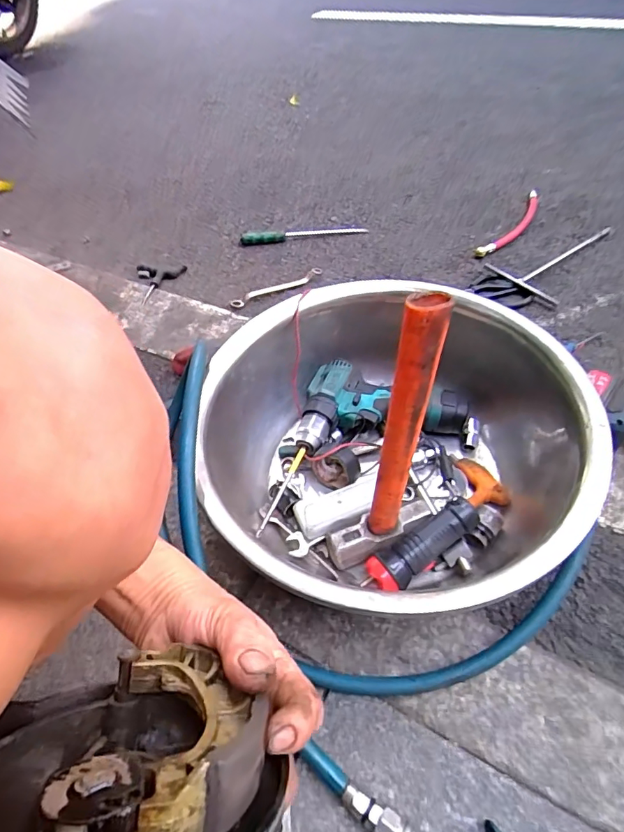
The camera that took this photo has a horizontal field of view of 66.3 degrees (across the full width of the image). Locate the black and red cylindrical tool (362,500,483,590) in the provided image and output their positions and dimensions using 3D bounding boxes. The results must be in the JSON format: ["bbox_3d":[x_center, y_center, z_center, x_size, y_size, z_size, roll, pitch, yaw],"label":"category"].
[{"bbox_3d":[0.118,0.135,0.502,0.125,0.038,0.042,-26,51,-19],"label":"black and red cylindrical tool"}]

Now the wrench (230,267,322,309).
[{"bbox_3d":[-0.065,-0.242,0.893,0.189,0.014,0.024,-28,53,-19],"label":"wrench"}]

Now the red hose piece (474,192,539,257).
[{"bbox_3d":[0.422,-0.398,0.995,0.045,0.018,0.282,30,57,26],"label":"red hose piece"}]

